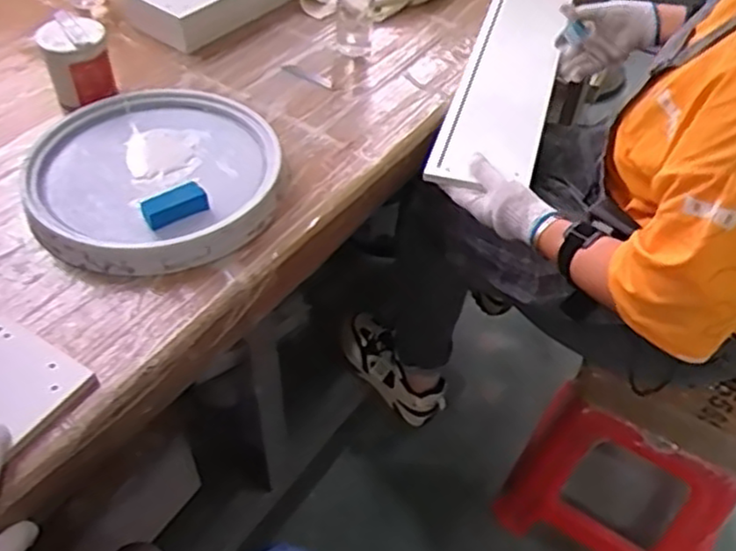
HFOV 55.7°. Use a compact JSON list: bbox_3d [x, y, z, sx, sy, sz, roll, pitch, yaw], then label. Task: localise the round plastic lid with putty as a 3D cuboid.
[{"bbox_3d":[-0.256,-0.134,0.842,0.288,0.038,0.302,1,48,-1],"label":"round plastic lid with putty"}]

